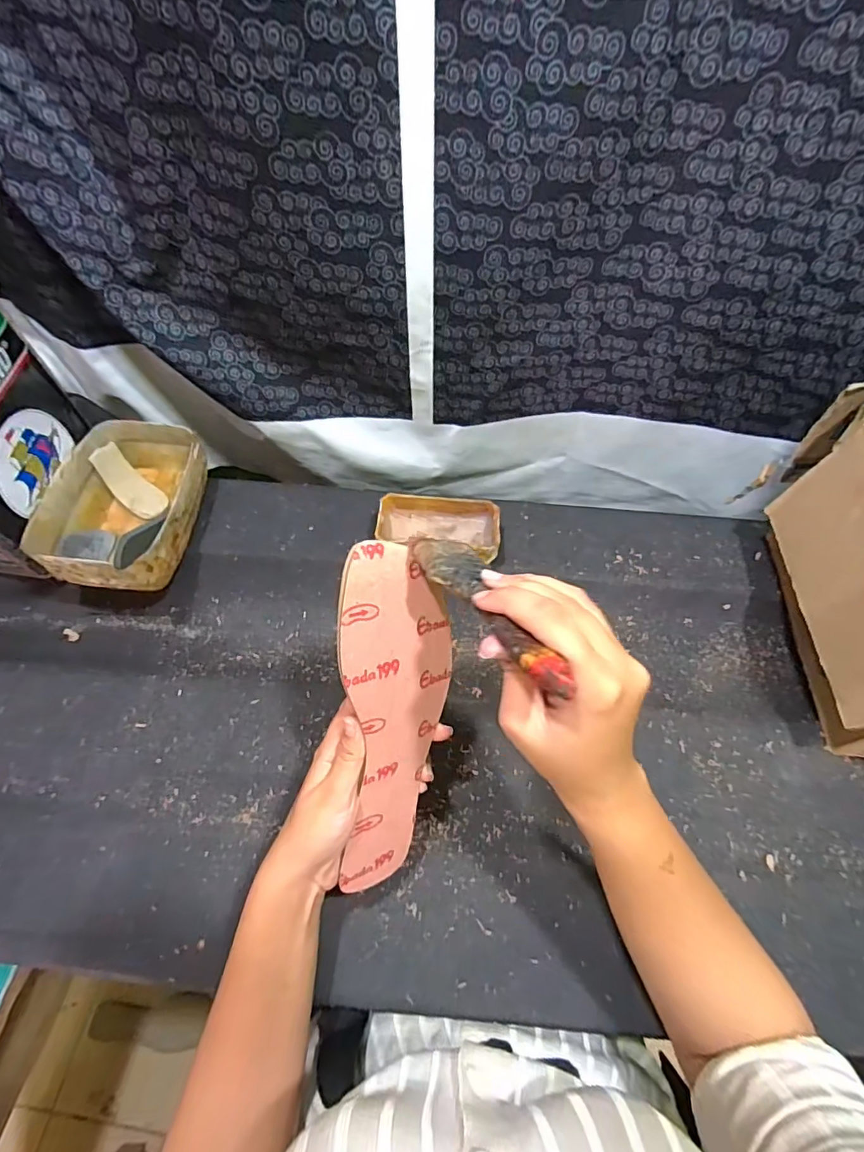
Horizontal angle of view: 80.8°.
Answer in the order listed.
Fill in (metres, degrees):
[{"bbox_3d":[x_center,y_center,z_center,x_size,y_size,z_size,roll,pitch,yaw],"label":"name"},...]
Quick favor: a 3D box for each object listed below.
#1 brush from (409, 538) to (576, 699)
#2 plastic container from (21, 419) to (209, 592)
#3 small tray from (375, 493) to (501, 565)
[{"bbox_3d":[0.029,0.011,0.266,0.038,0.014,0.144,-20,34,-13],"label":"brush"},{"bbox_3d":[-0.313,-0.076,0.535,0.131,0.077,0.195,4,59,0],"label":"plastic container"},{"bbox_3d":[0.008,-0.052,0.545,0.126,0.034,0.065,8,60,3],"label":"small tray"}]

